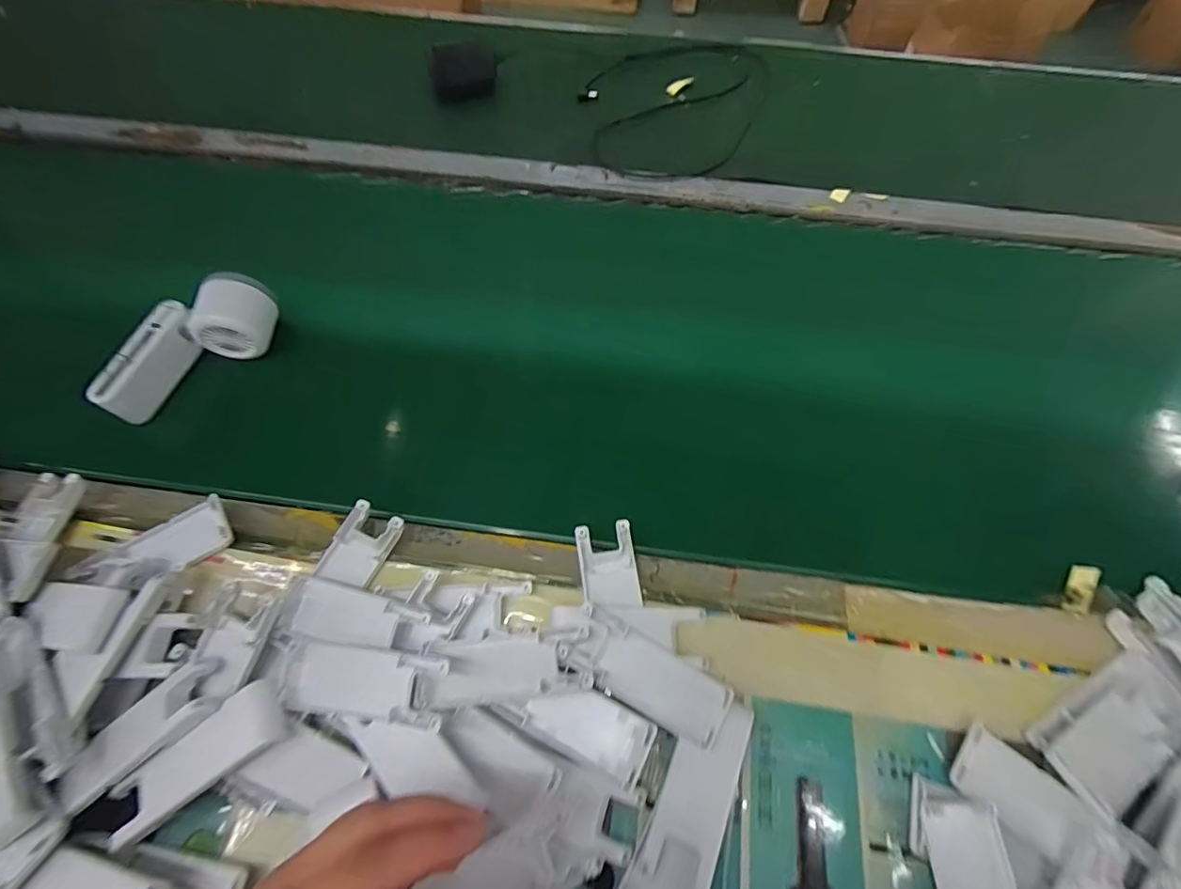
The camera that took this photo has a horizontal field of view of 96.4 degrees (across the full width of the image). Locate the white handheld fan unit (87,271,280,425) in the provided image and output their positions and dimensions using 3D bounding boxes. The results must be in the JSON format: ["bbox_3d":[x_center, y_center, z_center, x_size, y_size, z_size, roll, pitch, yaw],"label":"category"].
[{"bbox_3d":[-0.353,-0.091,0.468,0.158,0.066,0.060,-38,62,-7],"label":"white handheld fan unit"}]

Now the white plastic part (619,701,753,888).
[{"bbox_3d":[0.054,0.218,0.300,0.041,0.018,0.139,26,65,12],"label":"white plastic part"}]

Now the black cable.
[{"bbox_3d":[0.102,-0.431,0.669,0.207,0.019,0.302,25,67,10],"label":"black cable"}]

